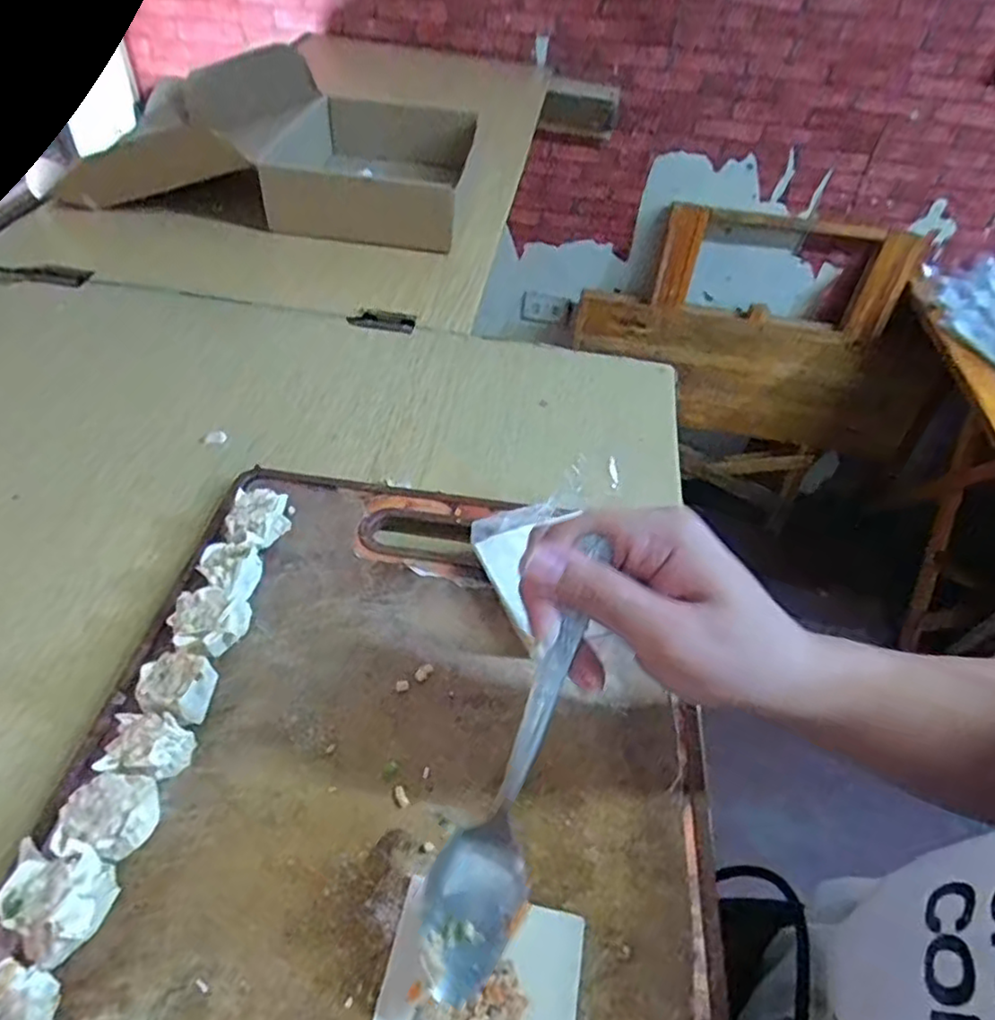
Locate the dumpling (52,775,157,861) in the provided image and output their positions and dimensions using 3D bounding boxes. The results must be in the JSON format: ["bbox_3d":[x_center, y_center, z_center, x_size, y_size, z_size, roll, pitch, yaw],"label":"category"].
[{"bbox_3d":[-0.167,0.134,0.284,0.031,0.024,0.031,2,45,-2],"label":"dumpling"}]

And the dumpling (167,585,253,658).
[{"bbox_3d":[-0.153,0.061,0.356,0.038,0.024,0.032,-18,49,-21],"label":"dumpling"}]

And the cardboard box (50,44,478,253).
[{"bbox_3d":[-0.251,-0.441,0.793,0.425,0.114,0.293,6,45,2],"label":"cardboard box"}]

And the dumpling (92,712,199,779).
[{"bbox_3d":[-0.162,0.111,0.307,0.034,0.022,0.027,2,45,-3],"label":"dumpling"}]

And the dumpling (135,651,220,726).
[{"bbox_3d":[-0.159,0.089,0.327,0.030,0.024,0.031,0,45,-5],"label":"dumpling"}]

